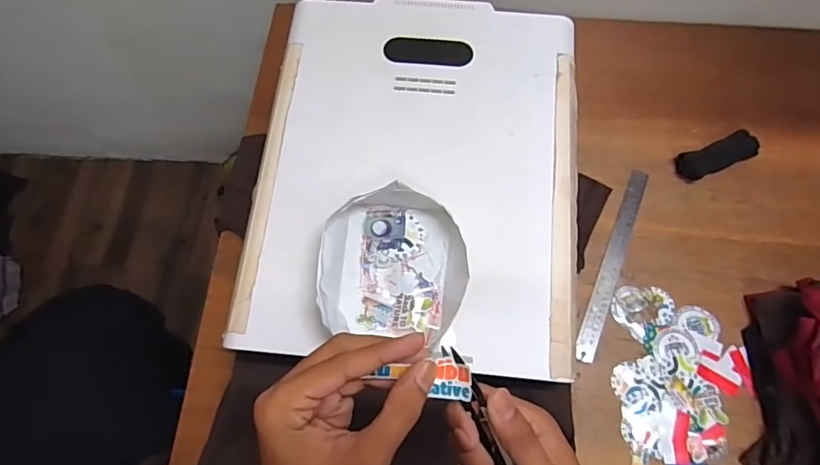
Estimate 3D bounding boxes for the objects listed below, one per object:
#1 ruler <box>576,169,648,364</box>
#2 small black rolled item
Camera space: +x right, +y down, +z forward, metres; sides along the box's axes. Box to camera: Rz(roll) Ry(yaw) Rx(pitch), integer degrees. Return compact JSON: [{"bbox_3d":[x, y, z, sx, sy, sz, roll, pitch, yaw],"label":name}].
[{"bbox_3d":[0.308,0.042,0.752,0.029,0.005,0.316,20,72,11],"label":"ruler"},{"bbox_3d":[0.489,-0.123,0.789,0.126,0.031,0.048,-21,71,-7],"label":"small black rolled item"}]

